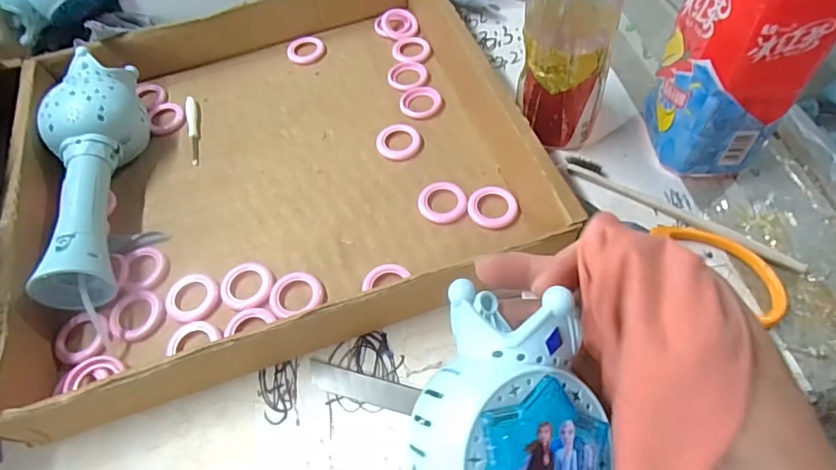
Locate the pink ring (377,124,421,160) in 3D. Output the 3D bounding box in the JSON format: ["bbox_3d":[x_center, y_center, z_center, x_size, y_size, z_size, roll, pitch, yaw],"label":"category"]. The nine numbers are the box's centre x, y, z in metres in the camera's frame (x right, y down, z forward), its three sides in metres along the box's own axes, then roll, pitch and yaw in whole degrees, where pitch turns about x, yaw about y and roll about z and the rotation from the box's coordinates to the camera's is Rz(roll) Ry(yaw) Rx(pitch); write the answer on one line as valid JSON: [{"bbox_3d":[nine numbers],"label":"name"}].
[{"bbox_3d":[-0.016,-0.079,0.431,0.036,0.005,0.036,-2,58,3],"label":"pink ring"}]

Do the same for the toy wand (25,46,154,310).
[{"bbox_3d":[-0.264,-0.050,0.403,0.074,0.059,0.237,-8,58,0],"label":"toy wand"}]

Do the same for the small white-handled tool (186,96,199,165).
[{"bbox_3d":[-0.205,-0.096,0.461,0.009,0.006,0.086,-16,58,-5],"label":"small white-handled tool"}]

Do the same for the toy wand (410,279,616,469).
[{"bbox_3d":[0.033,0.138,0.192,0.072,0.061,0.229,4,80,7],"label":"toy wand"}]

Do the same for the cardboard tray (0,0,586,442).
[{"bbox_3d":[-0.123,-0.071,0.410,0.378,0.054,0.354,-18,58,-7],"label":"cardboard tray"}]

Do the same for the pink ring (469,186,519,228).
[{"bbox_3d":[0.057,-0.021,0.387,0.037,0.005,0.036,-2,58,3],"label":"pink ring"}]

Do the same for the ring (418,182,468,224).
[{"bbox_3d":[0.019,-0.025,0.394,0.037,0.009,0.034,-2,58,3],"label":"ring"}]

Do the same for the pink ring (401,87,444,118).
[{"bbox_3d":[0.002,-0.120,0.454,0.037,0.006,0.037,-2,58,3],"label":"pink ring"}]

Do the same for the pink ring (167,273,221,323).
[{"bbox_3d":[-0.162,0.045,0.362,0.037,0.004,0.035,-2,58,3],"label":"pink ring"}]

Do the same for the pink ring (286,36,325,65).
[{"bbox_3d":[-0.115,-0.188,0.513,0.038,0.009,0.034,32,66,22],"label":"pink ring"}]

